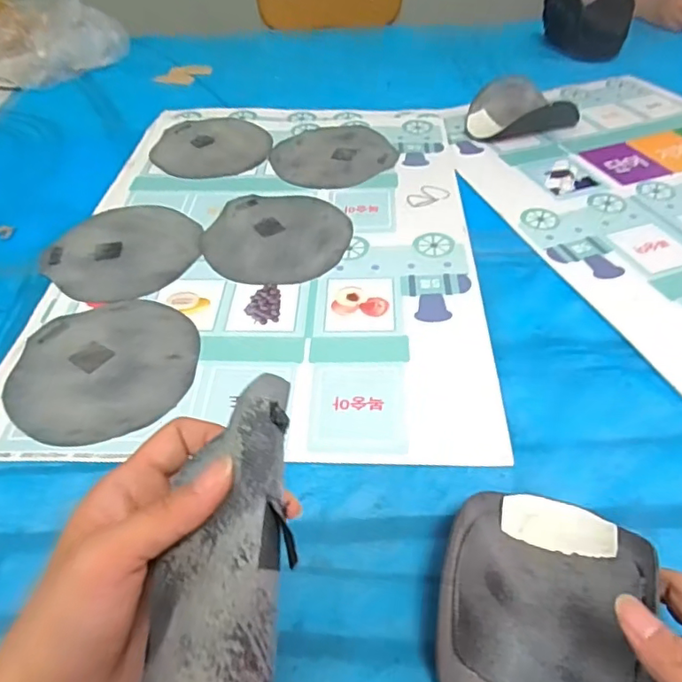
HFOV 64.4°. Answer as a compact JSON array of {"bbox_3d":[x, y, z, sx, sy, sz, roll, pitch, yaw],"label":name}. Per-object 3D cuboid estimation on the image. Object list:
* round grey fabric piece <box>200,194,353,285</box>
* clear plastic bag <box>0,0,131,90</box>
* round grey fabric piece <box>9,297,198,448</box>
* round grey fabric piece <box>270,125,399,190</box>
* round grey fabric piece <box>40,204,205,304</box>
[{"bbox_3d":[-0.066,-0.110,0.559,0.146,0.004,0.146,-1,45,1],"label":"round grey fabric piece"},{"bbox_3d":[-0.520,-0.510,0.922,0.267,0.078,0.205,-3,45,-1],"label":"clear plastic bag"},{"bbox_3d":[-0.192,0.020,0.441,0.146,0.005,0.145,-1,45,1],"label":"round grey fabric piece"},{"bbox_3d":[-0.013,-0.235,0.674,0.142,0.006,0.151,-1,45,1],"label":"round grey fabric piece"},{"bbox_3d":[-0.214,-0.093,0.548,0.139,0.006,0.147,-1,47,1],"label":"round grey fabric piece"}]

